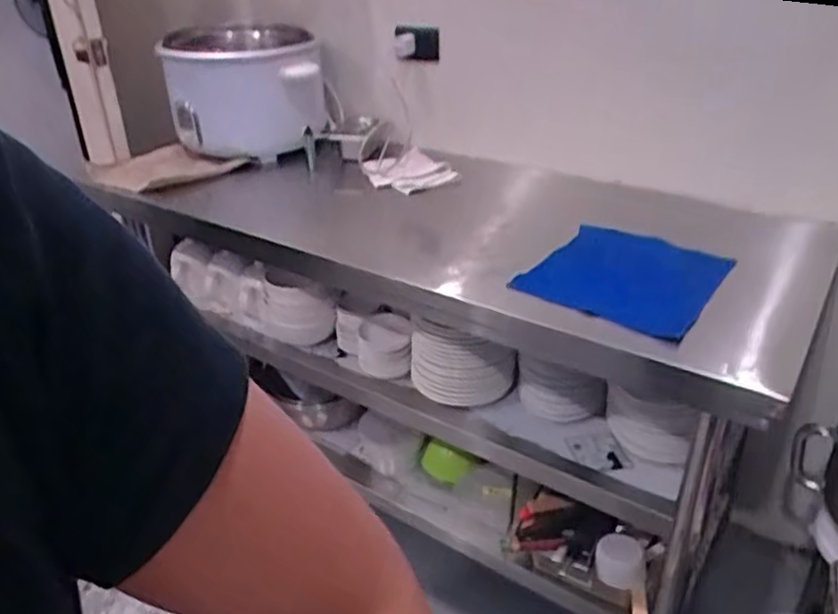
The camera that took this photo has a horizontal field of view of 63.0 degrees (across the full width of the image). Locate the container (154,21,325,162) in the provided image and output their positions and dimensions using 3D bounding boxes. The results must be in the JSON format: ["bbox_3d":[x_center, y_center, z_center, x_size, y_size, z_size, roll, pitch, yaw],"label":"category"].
[{"bbox_3d":[-0.447,-0.551,1.748,0.376,0.271,0.364,-9,30,-13],"label":"container"}]

